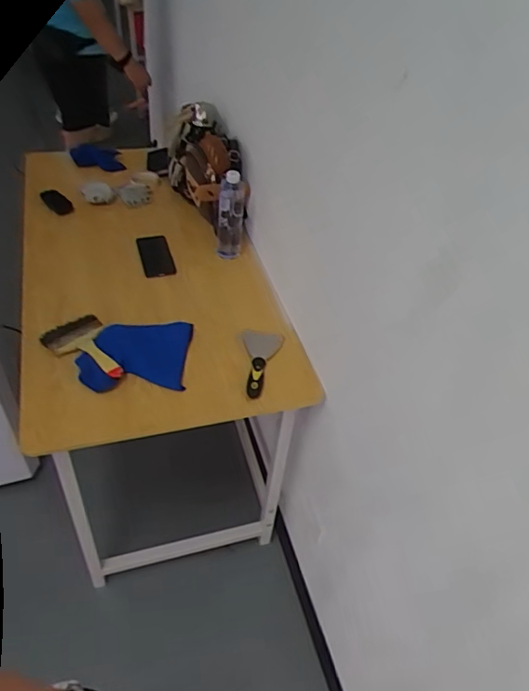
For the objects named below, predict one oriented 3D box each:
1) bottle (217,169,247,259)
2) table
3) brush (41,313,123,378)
[{"bbox_3d":[-0.082,-0.309,1.293,0.062,0.222,0.073,4,44,-3],"label":"bottle"},{"bbox_3d":[-0.334,-0.002,1.562,0.567,0.672,1.051,-9,46,-16],"label":"table"},{"bbox_3d":[-0.352,0.005,1.108,0.196,0.028,0.115,31,49,23],"label":"brush"}]

